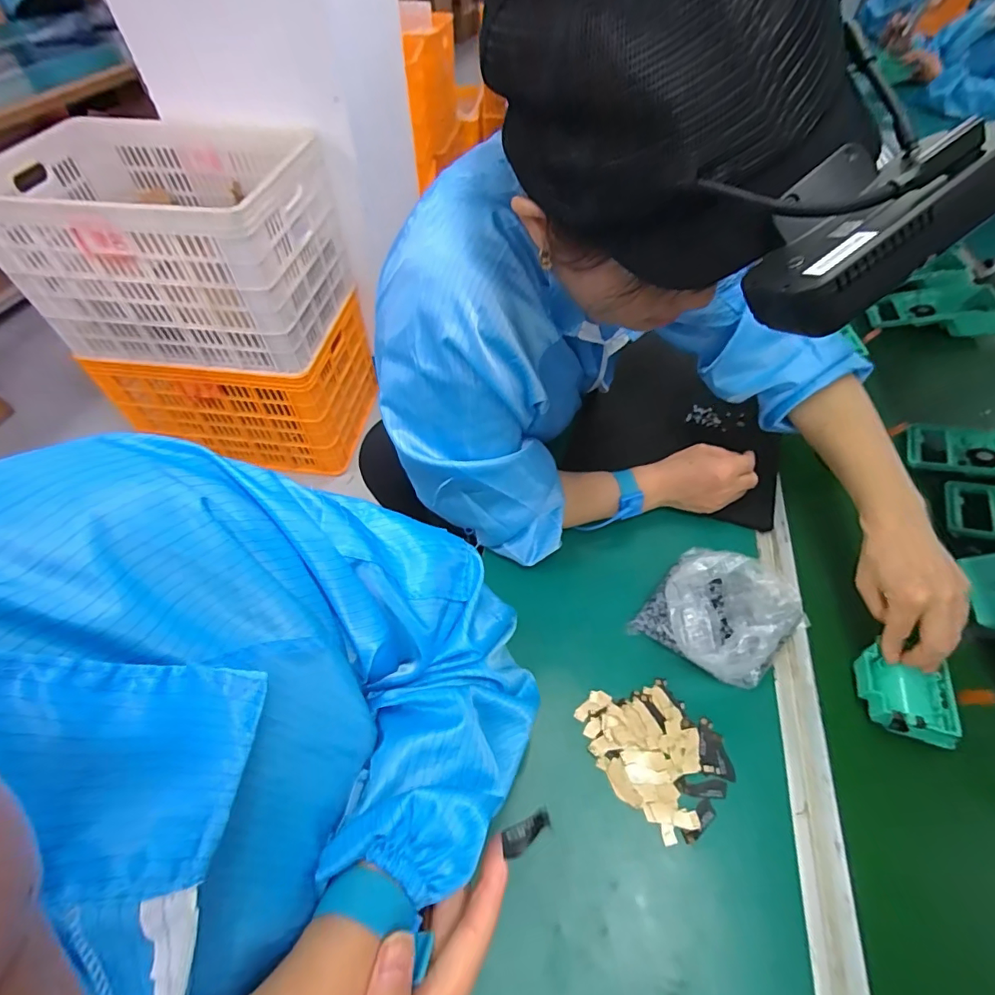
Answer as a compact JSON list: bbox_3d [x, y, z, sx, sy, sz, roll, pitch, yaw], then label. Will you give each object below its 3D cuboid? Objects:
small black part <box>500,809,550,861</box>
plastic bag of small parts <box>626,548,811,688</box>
[{"bbox_3d":[0.016,0.191,0.273,0.030,0.006,0.013,-30,60,-15],"label":"small black part"},{"bbox_3d":[0.219,0.112,0.460,0.126,0.053,0.126,35,62,24],"label":"plastic bag of small parts"}]

